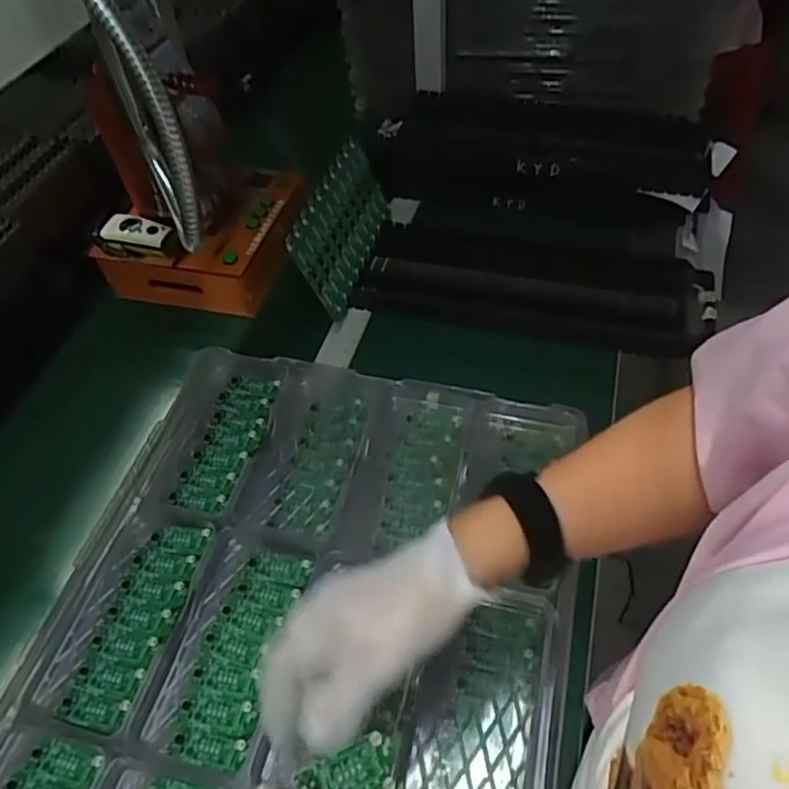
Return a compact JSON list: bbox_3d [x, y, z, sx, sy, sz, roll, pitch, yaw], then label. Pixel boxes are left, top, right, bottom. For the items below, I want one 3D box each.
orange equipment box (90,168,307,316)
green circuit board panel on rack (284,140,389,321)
[{"bbox_3d":[-0.246,-0.225,0.853,0.213,0.085,0.219,8,53,12],"label":"orange equipment box"},{"bbox_3d":[-0.061,-0.208,0.766,0.010,0.113,0.218,-4,49,29],"label":"green circuit board panel on rack"}]

